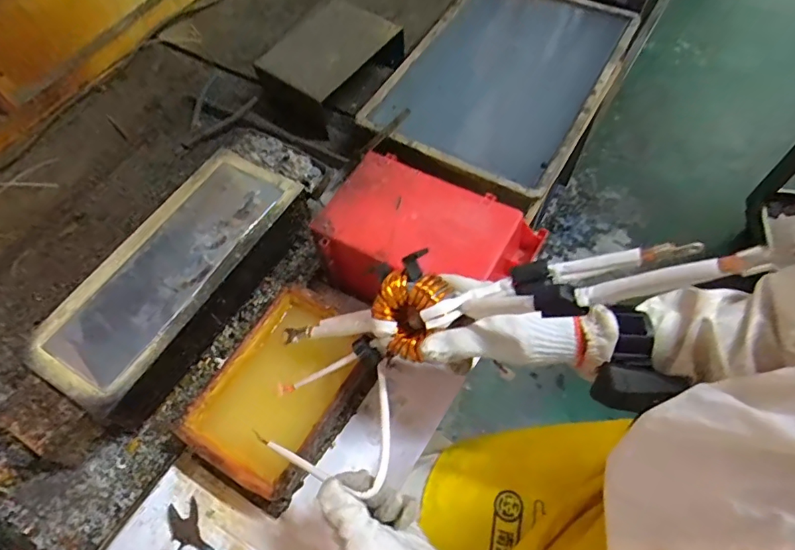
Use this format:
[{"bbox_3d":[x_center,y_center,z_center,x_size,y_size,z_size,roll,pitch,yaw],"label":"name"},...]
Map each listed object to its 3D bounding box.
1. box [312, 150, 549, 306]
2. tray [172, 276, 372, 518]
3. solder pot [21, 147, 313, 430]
[{"bbox_3d":[0.034,-0.037,0.570,0.232,0.089,0.156,28,64,15],"label":"box"},{"bbox_3d":[-0.122,0.128,0.536,0.142,0.074,0.205,32,65,17],"label":"tray"},{"bbox_3d":[-0.262,0.007,0.611,0.161,0.100,0.343,26,63,14],"label":"solder pot"}]

